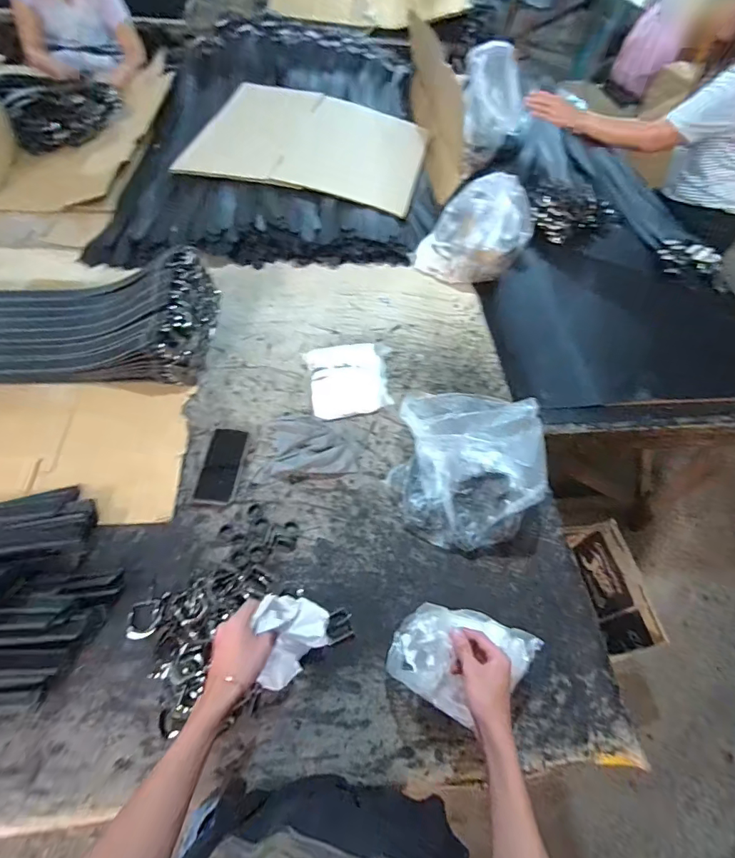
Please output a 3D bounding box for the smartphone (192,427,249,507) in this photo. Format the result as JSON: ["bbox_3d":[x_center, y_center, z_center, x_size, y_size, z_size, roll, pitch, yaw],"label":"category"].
[{"bbox_3d":[-0.283,0.070,0.863,0.071,0.004,0.163,6,59,0],"label":"smartphone"}]

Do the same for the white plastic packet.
[{"bbox_3d":[-0.035,-0.113,0.977,0.182,0.028,0.176,-9,60,-9],"label":"white plastic packet"}]

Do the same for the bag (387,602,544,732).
[{"bbox_3d":[0.135,0.340,0.652,0.187,0.100,0.141,22,60,9],"label":"bag"}]

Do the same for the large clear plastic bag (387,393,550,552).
[{"bbox_3d":[0.186,0.053,0.838,0.251,0.124,0.313,10,59,2],"label":"large clear plastic bag"}]

